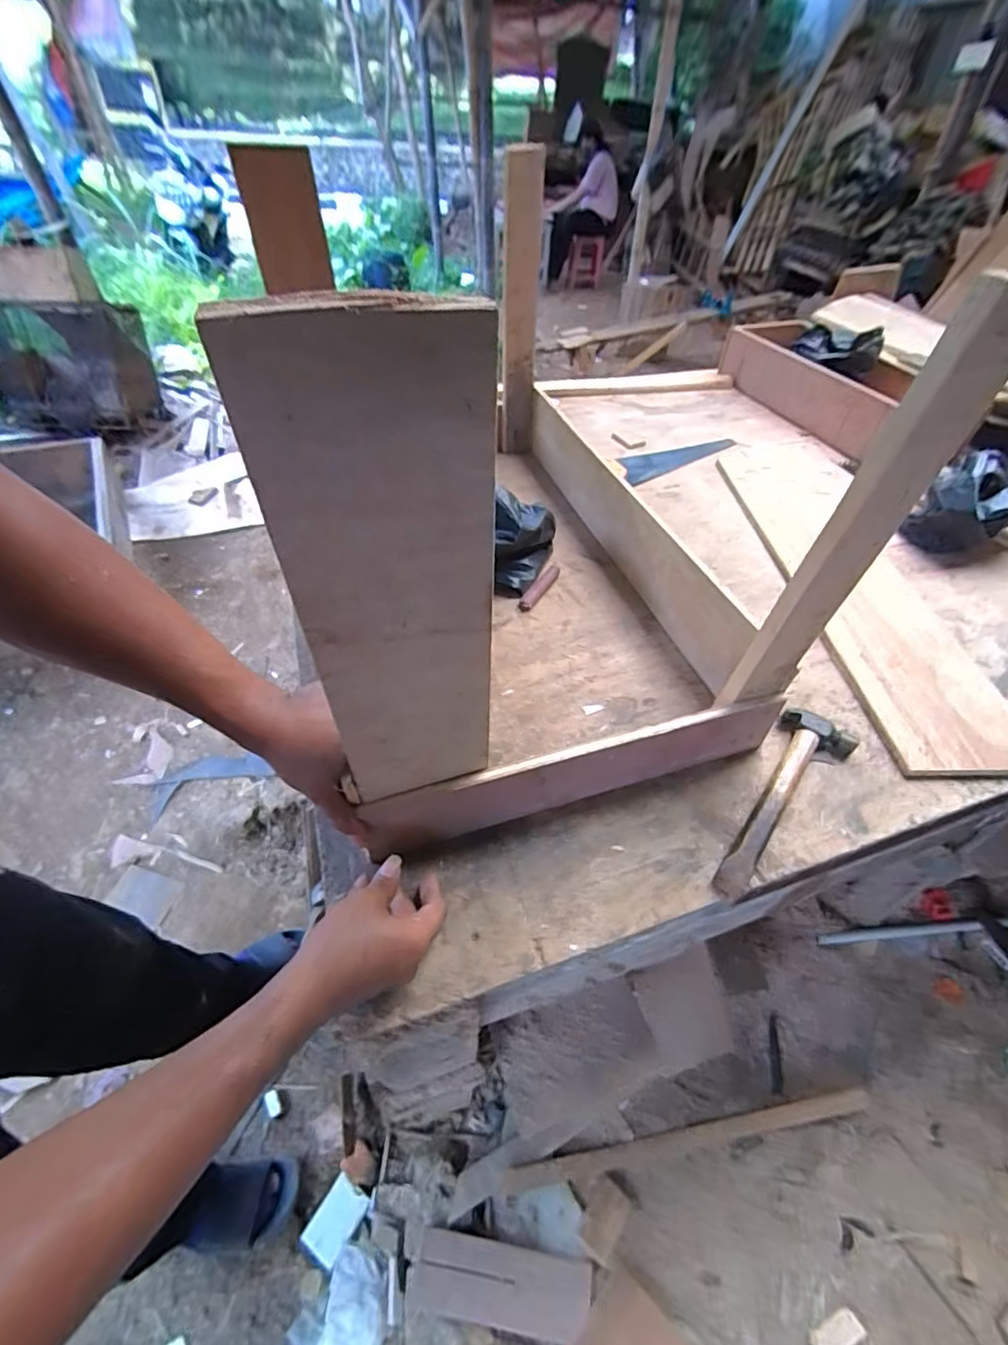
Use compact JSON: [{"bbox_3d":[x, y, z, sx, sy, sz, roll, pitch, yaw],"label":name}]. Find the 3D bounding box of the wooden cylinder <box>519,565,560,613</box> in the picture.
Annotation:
[{"bbox_3d":[0.056,-0.130,0.799,0.021,0.013,0.115,26,49,18],"label":"wooden cylinder"}]

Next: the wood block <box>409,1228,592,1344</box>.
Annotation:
[{"bbox_3d":[-0.006,0.982,0.846,0.278,0.025,0.093,7,47,5],"label":"wood block"}]

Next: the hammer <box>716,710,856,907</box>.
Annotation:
[{"bbox_3d":[0.288,0.127,0.570,0.254,0.028,0.073,-31,56,-31],"label":"hammer"}]

